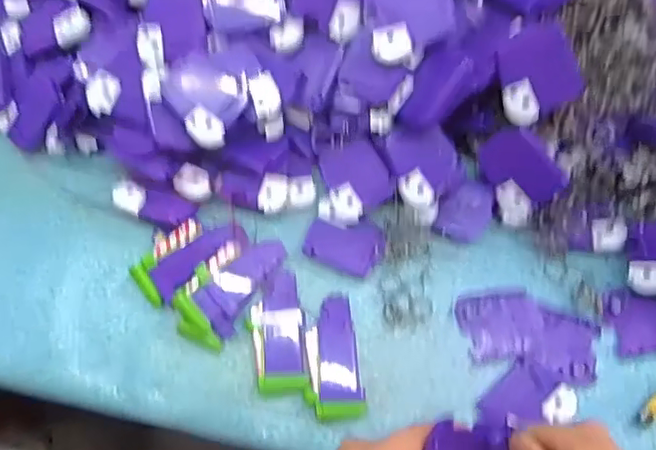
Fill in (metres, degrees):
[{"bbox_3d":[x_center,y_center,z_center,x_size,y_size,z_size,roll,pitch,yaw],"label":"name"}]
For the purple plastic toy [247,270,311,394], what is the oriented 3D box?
[{"bbox_3d":[-0.038,0.081,0.451,0.038,0.007,0.090,-8,73,-3],"label":"purple plastic toy"}]

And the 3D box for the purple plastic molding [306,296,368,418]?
[{"bbox_3d":[0.003,0.099,0.445,0.041,0.008,0.089,-6,73,-2],"label":"purple plastic molding"}]

